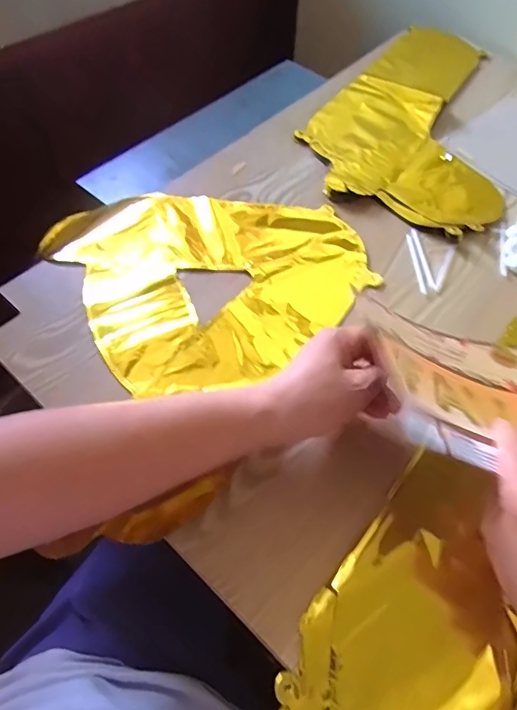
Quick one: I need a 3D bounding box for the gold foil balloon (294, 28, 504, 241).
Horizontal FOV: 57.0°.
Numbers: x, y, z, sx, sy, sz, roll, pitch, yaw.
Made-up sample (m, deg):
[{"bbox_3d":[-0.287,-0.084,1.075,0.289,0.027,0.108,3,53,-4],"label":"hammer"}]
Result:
[{"bbox_3d":[0.220,-0.311,0.620,0.242,0.014,0.383,26,61,13],"label":"gold foil balloon"}]

